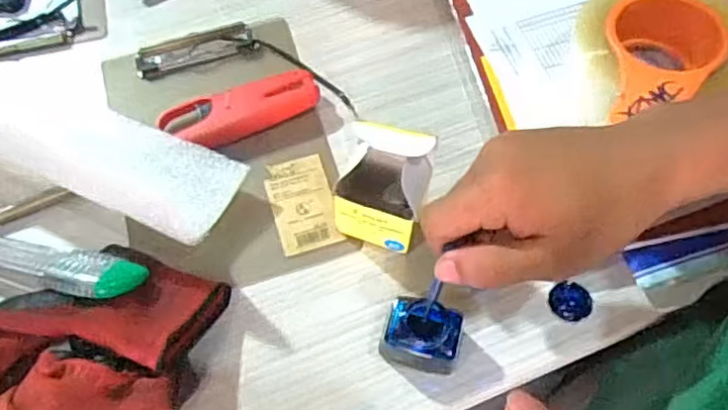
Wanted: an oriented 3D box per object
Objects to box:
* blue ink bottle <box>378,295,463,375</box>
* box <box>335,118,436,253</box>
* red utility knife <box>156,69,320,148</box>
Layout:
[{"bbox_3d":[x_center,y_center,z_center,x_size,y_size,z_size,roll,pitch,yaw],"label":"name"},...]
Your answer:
[{"bbox_3d":[0.035,0.079,0.393,0.046,0.045,0.035,13,63,6],"label":"blue ink bottle"},{"bbox_3d":[0.012,-0.011,0.410,0.053,0.092,0.046,17,63,8],"label":"box"},{"bbox_3d":[-0.094,-0.071,0.484,0.117,0.021,0.045,-18,64,-10],"label":"red utility knife"}]

